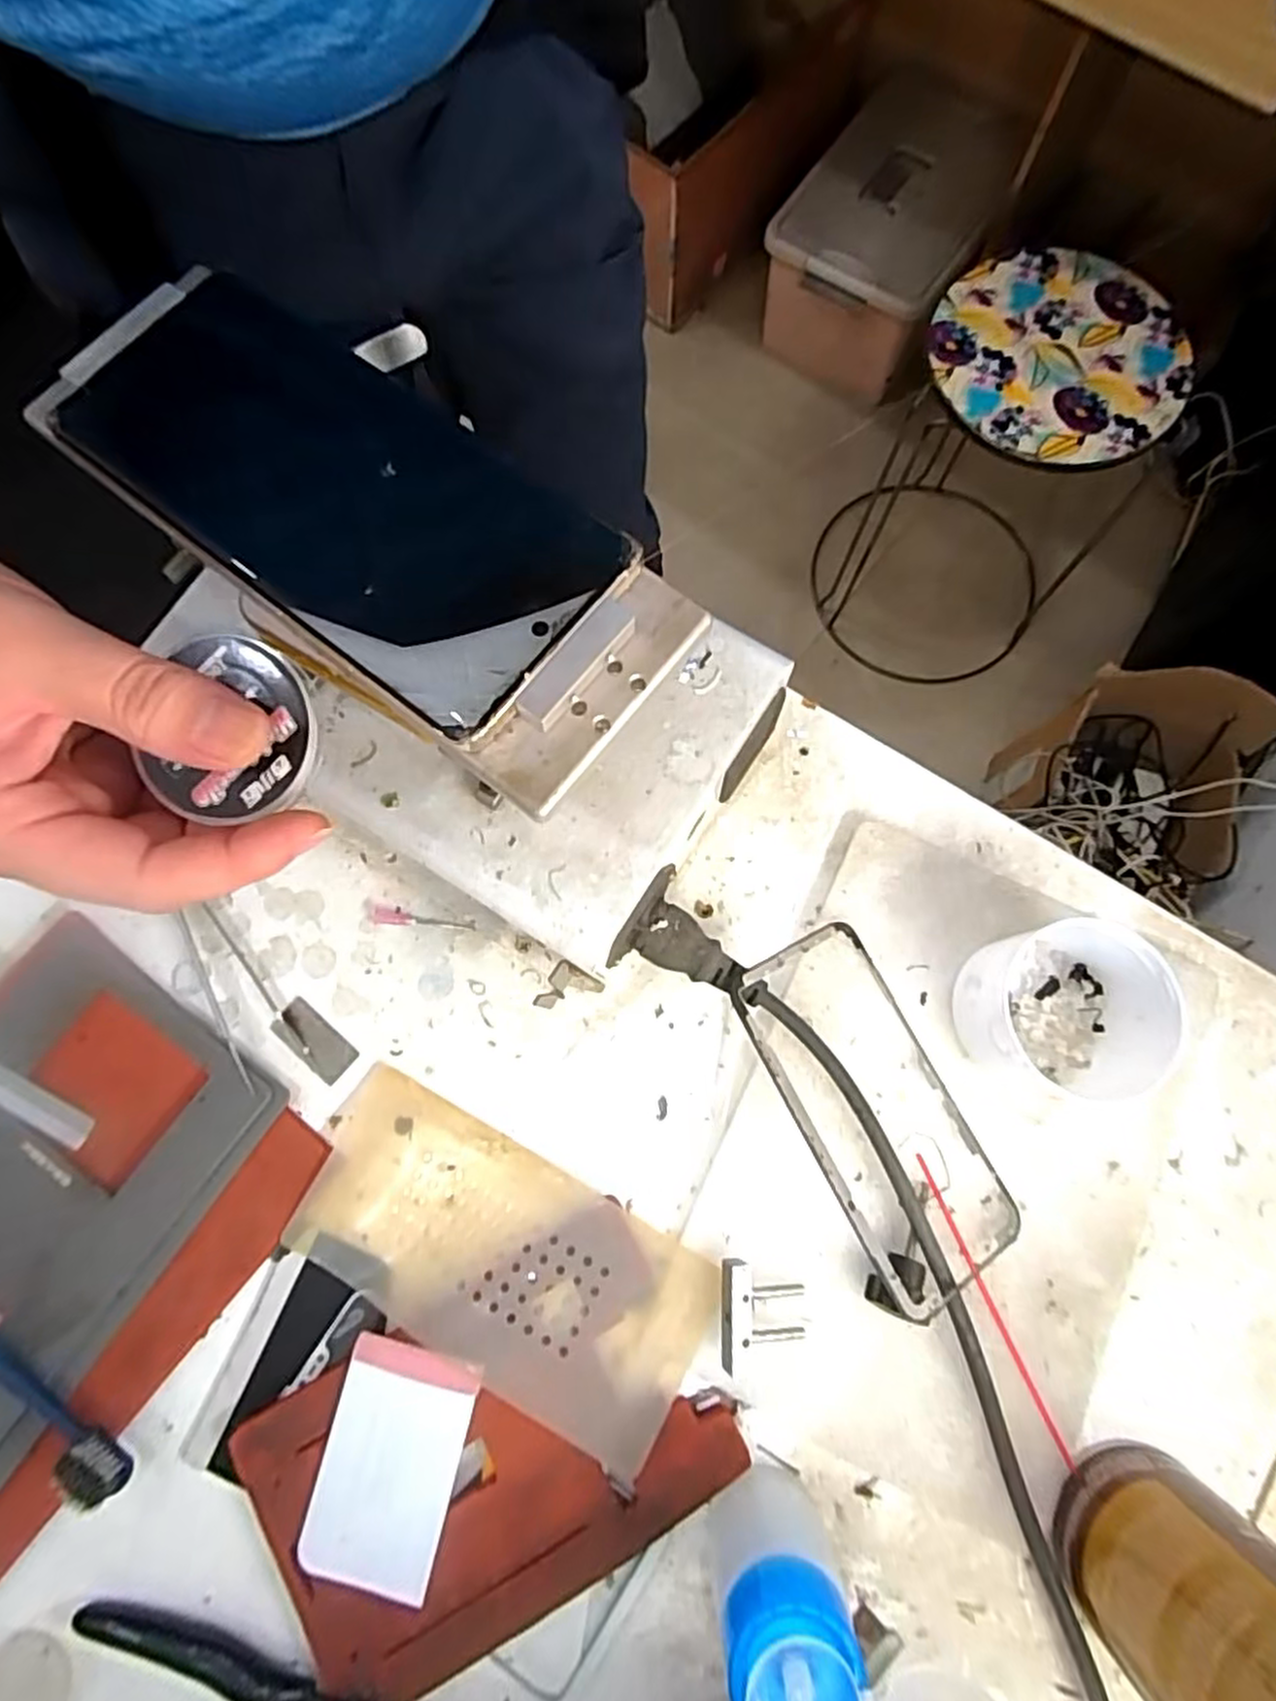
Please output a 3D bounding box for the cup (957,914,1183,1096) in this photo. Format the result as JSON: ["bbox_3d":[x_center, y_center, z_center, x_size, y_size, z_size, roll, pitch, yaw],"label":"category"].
[{"bbox_3d":[0.165,0.061,0.293,0.063,0.044,0.067,0,76,1],"label":"cup"}]

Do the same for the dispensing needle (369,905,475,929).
[{"bbox_3d":[-0.098,0.031,0.335,0.048,0.004,0.008,5,76,2],"label":"dispensing needle"}]

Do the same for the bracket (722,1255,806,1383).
[{"bbox_3d":[0.047,0.181,0.284,0.032,0.014,0.045,3,76,2],"label":"bracket"}]

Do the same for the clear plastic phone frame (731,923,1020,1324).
[{"bbox_3d":[0.095,0.102,0.298,0.070,0.008,0.141,-23,78,-25],"label":"clear plastic phone frame"}]

